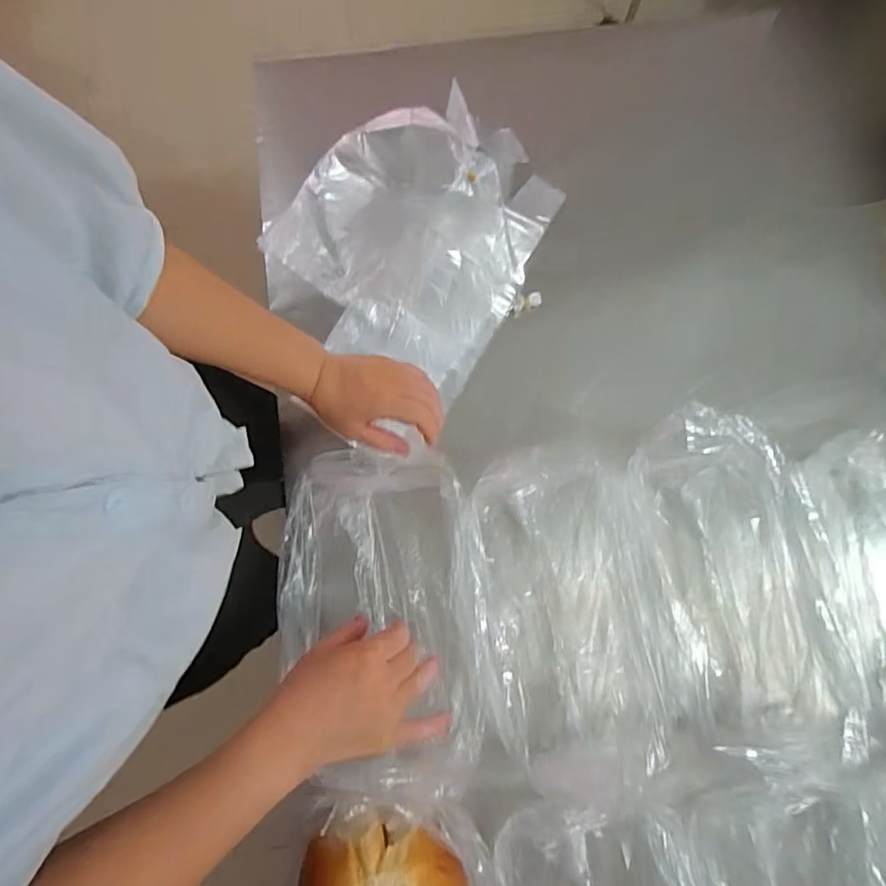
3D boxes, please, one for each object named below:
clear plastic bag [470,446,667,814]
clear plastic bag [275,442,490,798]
[{"bbox_3d":[0.137,0.189,0.587,0.193,0.085,0.336,-4,79,-2],"label":"clear plastic bag"},{"bbox_3d":[-0.064,0.181,0.578,0.199,0.090,0.325,-4,79,-2],"label":"clear plastic bag"}]

